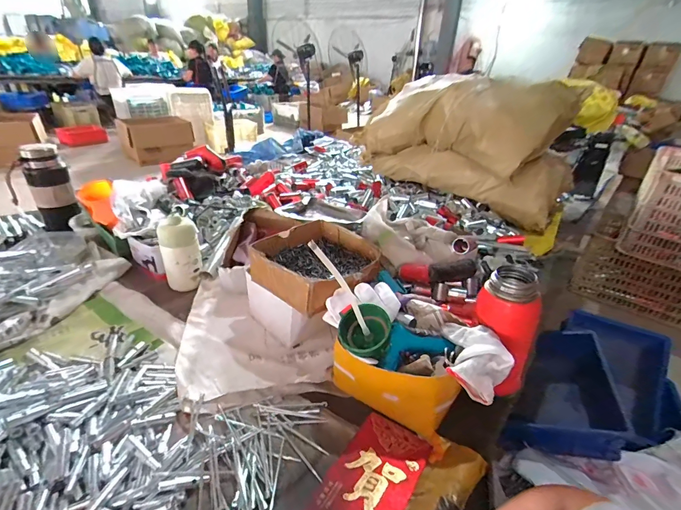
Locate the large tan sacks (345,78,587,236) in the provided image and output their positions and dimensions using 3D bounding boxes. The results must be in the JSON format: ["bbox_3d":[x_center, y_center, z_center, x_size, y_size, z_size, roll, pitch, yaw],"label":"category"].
[{"bbox_3d":[0.357,-0.361,1.082,0.642,0.350,0.200,23,35,30],"label":"large tan sacks"}]

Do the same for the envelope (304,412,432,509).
[{"bbox_3d":[0.031,0.256,0.383,0.085,0.005,0.164,19,34,30],"label":"envelope"}]

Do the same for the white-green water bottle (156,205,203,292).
[{"bbox_3d":[-0.304,-0.008,0.659,0.061,0.135,0.058,17,33,21],"label":"white-green water bottle"}]

